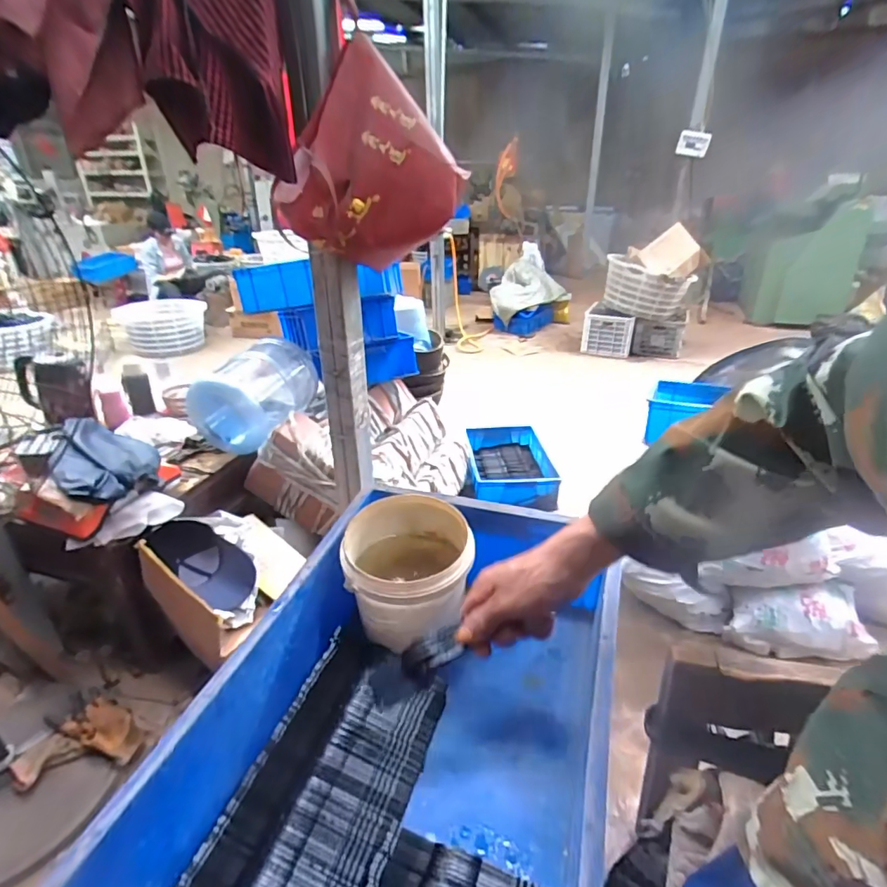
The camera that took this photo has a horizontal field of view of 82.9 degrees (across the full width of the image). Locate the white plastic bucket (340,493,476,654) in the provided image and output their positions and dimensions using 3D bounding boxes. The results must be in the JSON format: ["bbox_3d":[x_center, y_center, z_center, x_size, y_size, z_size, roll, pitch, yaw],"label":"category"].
[{"bbox_3d":[-0.043,0.168,0.629,0.151,0.136,0.154,-3,27,-3],"label":"white plastic bucket"}]

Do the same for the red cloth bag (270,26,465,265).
[{"bbox_3d":[-0.154,-0.553,0.996,0.357,0.340,0.144,-8,27,-13],"label":"red cloth bag"}]

